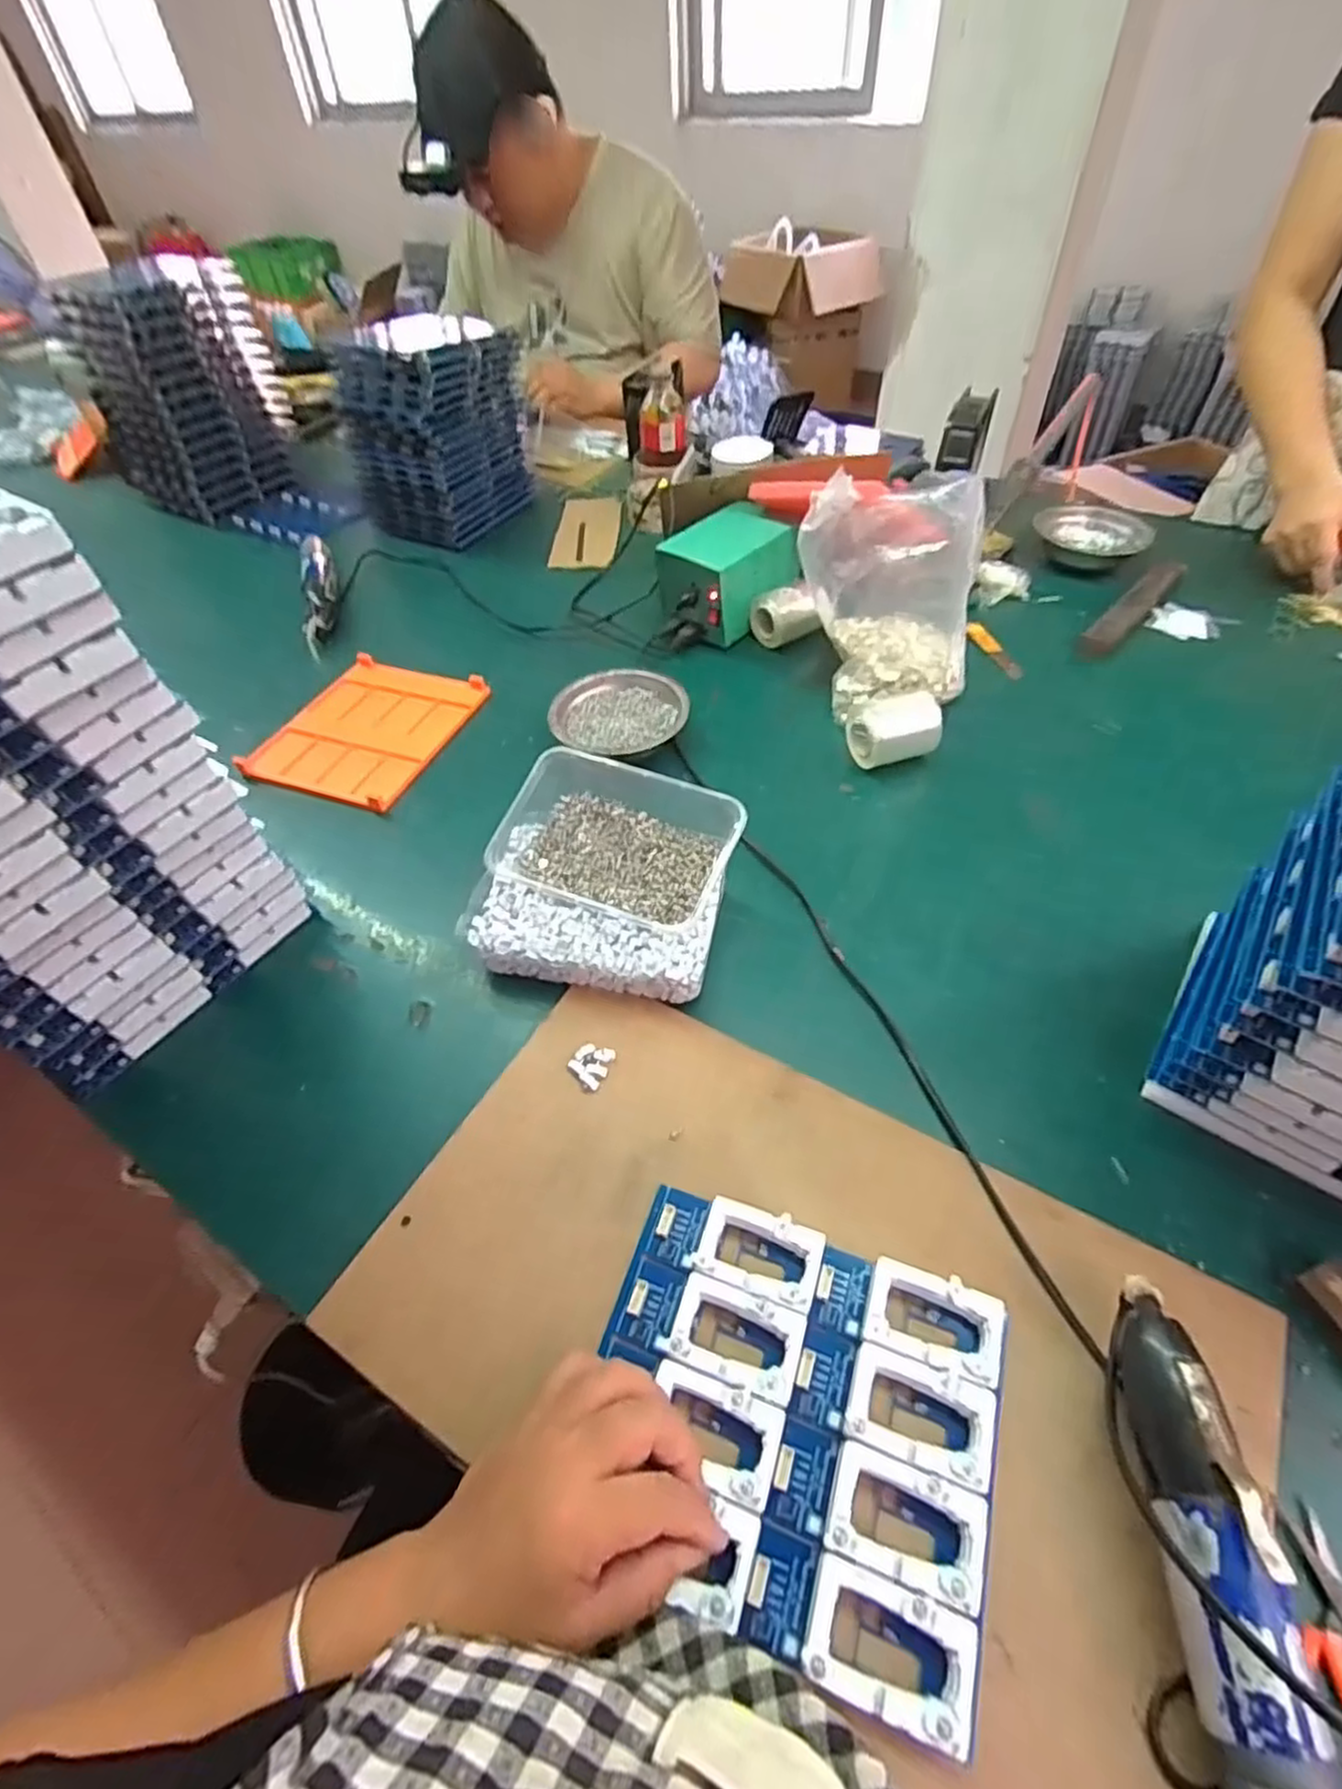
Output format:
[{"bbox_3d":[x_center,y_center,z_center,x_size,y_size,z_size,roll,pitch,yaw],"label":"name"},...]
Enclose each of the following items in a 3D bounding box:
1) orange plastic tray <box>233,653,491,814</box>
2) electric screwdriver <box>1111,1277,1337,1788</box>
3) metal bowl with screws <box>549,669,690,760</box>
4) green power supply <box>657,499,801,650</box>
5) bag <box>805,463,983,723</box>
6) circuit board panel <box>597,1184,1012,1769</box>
[{"bbox_3d":[-0.315,-0.169,0.740,0.175,0.023,0.207,15,52,16],"label":"orange plastic tray"},{"bbox_3d":[0.215,0.294,0.274,0.044,0.054,0.261,2,50,6],"label":"electric screwdriver"},{"bbox_3d":[-0.052,-0.169,0.699,0.113,0.037,0.122,-2,49,2],"label":"metal bowl with screws"},{"bbox_3d":[0.065,-0.355,0.807,0.136,0.098,0.090,-35,56,-24],"label":"green power supply"},{"bbox_3d":[0.201,-0.286,0.679,0.158,0.190,0.161,2,50,6],"label":"bag"},{"bbox_3d":[0.054,0.245,0.343,0.185,0.020,0.160,14,52,15],"label":"circuit board panel"}]

